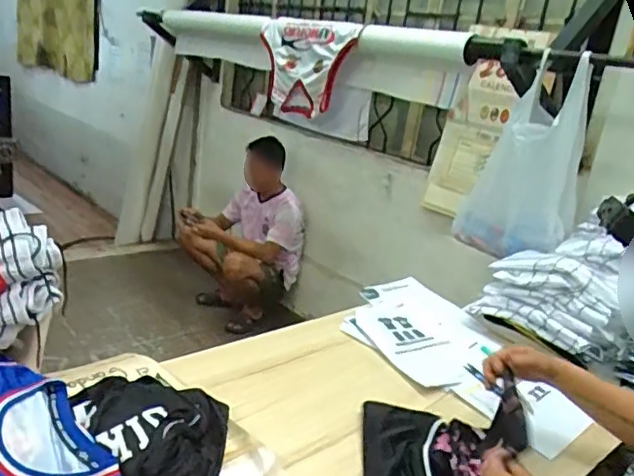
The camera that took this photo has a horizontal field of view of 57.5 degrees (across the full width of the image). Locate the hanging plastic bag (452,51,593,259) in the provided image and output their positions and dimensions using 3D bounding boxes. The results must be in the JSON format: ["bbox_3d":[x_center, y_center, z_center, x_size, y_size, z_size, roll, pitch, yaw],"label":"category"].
[{"bbox_3d":[0.542,-0.202,1.509,0.230,0.484,0.189,5,19,-8],"label":"hanging plastic bag"}]

